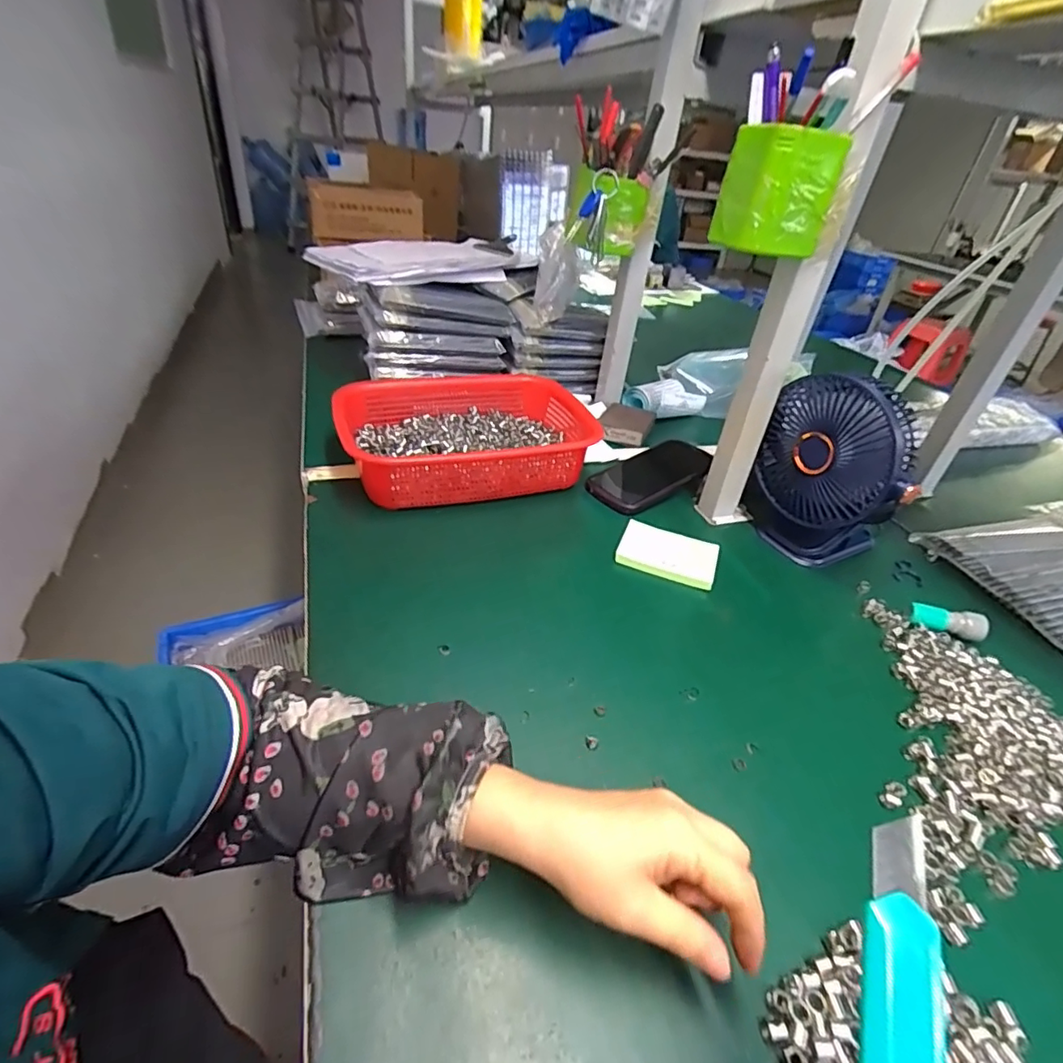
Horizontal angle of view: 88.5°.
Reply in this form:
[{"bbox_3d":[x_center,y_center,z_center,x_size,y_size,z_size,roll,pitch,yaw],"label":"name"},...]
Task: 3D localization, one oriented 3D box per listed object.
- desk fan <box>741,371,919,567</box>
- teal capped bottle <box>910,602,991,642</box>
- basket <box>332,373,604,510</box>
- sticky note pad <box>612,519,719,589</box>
[{"bbox_3d":[0.293,-0.056,0.548,0.135,0.182,0.095,26,39,24],"label":"desk fan"},{"bbox_3d":[0.385,0.083,0.503,0.061,0.019,0.020,13,36,8],"label":"teal capped bottle"},{"bbox_3d":[-0.072,-0.112,0.654,0.287,0.076,0.211,-8,38,-20],"label":"basket"},{"bbox_3d":[0.137,0.024,0.553,0.095,0.020,0.058,16,36,12],"label":"sticky note pad"}]

